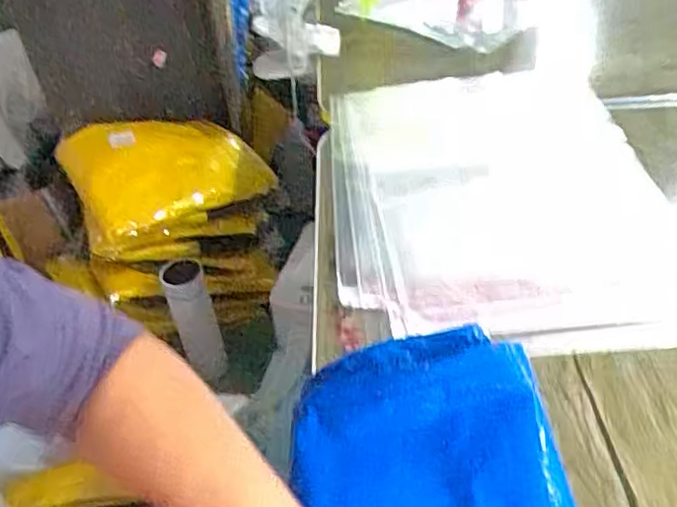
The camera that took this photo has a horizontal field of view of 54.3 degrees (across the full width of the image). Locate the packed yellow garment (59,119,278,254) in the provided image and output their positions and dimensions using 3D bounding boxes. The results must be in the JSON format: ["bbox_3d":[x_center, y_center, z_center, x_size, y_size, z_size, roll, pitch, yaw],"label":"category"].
[{"bbox_3d":[-0.258,-0.120,1.010,0.294,0.089,0.192,-16,73,-13],"label":"packed yellow garment"}]

